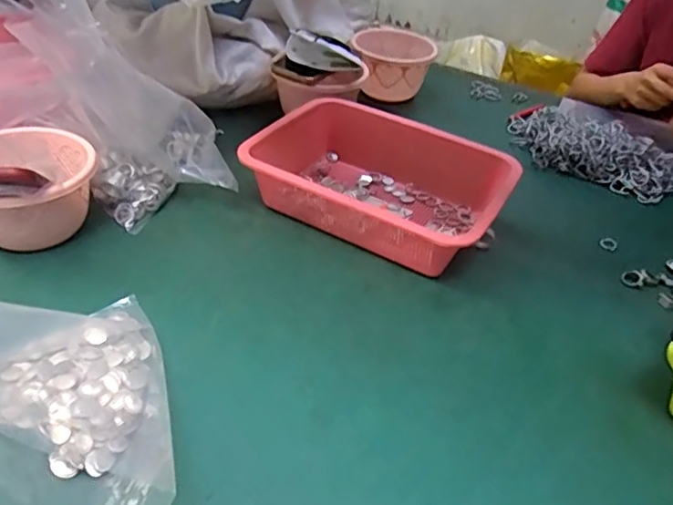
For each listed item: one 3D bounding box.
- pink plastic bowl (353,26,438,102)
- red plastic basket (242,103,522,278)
[{"bbox_3d":[0.098,-0.340,1.005,0.131,0.078,0.159,6,39,-2],"label":"pink plastic bowl"},{"bbox_3d":[0.057,-0.089,0.711,0.299,0.081,0.225,25,42,20],"label":"red plastic basket"}]

